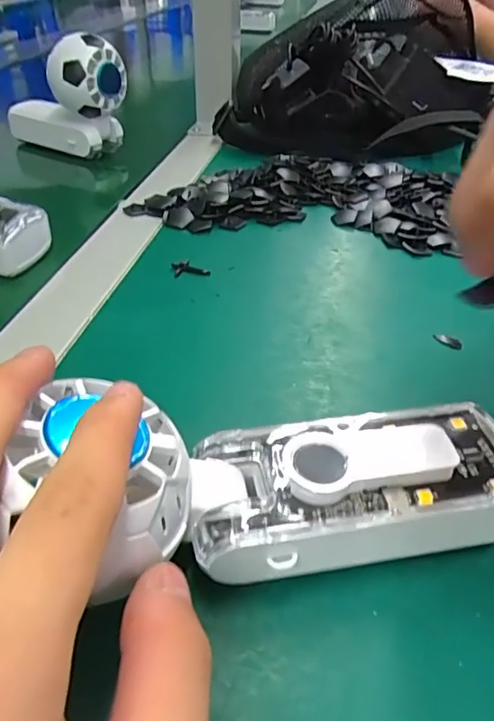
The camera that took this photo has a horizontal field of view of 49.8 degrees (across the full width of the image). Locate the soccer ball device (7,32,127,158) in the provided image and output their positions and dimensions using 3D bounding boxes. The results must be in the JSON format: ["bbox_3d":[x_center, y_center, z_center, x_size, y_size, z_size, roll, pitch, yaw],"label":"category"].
[{"bbox_3d":[-0.167,-0.242,0.478,0.119,0.091,0.049,26,45,26],"label":"soccer ball device"}]

